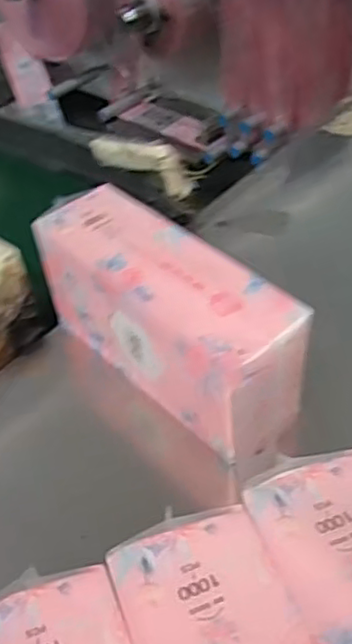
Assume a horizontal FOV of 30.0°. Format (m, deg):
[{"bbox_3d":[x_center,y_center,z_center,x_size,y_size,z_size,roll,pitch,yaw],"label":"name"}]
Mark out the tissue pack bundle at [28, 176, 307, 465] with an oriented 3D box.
[{"bbox_3d":[-0.008,-0.005,0.593,0.088,0.127,0.267,-35,51,-26],"label":"tissue pack bundle"}]

